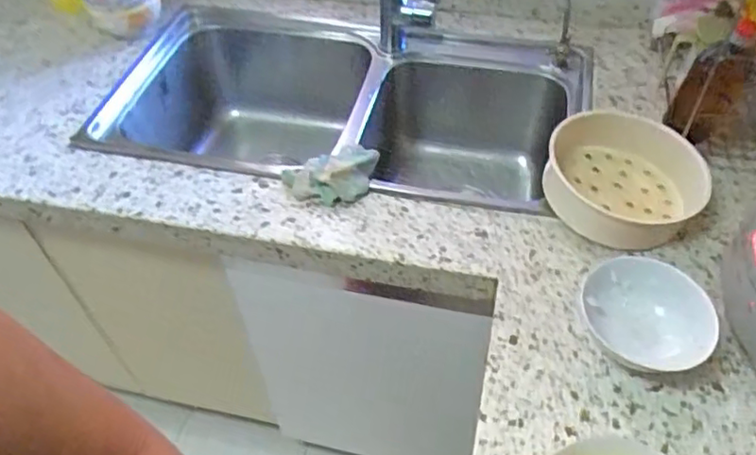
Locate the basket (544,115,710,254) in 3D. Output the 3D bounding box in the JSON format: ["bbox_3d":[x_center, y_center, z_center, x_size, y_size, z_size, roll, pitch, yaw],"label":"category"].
[{"bbox_3d":[0.311,-0.061,0.791,0.196,0.069,0.171,20,53,19],"label":"basket"}]

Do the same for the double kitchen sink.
[{"bbox_3d":[-0.056,-0.135,1.071,0.743,0.236,0.413,11,50,12],"label":"double kitchen sink"}]

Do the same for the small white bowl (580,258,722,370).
[{"bbox_3d":[0.276,0.098,0.653,0.111,0.063,0.133,-32,55,-23],"label":"small white bowl"}]

